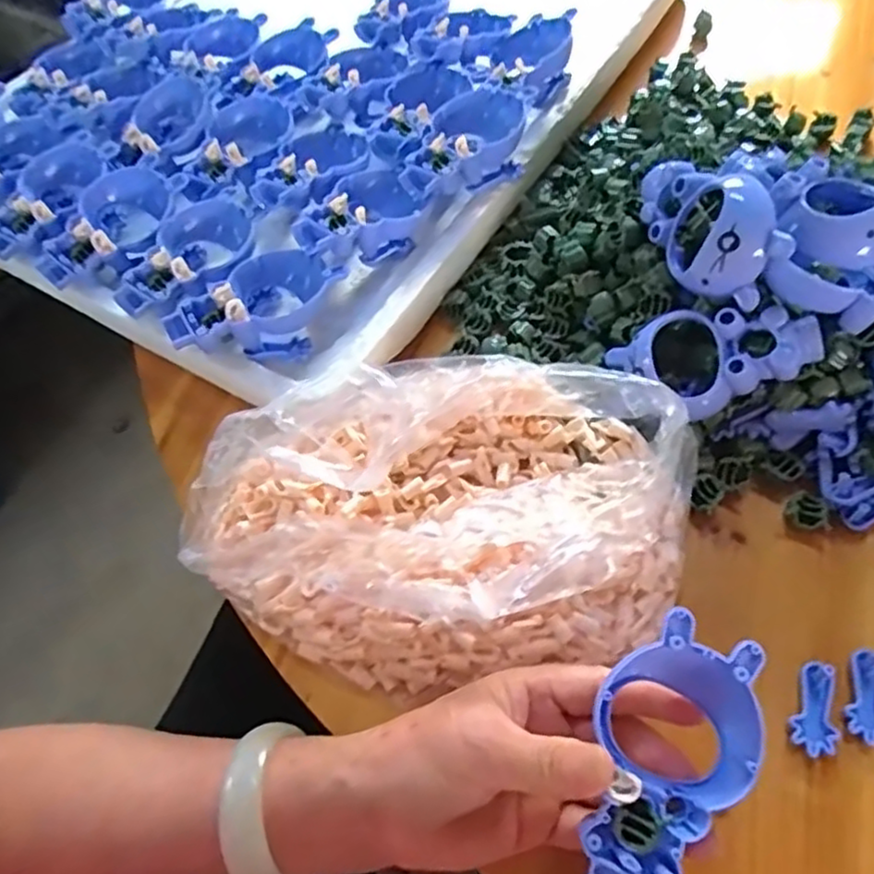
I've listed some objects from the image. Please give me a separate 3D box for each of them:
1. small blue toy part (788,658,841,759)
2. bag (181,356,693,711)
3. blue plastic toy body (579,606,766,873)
[{"bbox_3d":[0.172,0.122,0.304,0.019,0.009,0.038,21,63,17],"label":"small blue toy part"},{"bbox_3d":[0.000,0.030,0.338,0.249,0.063,0.170,-8,59,0],"label":"bag"},{"bbox_3d":[0.083,0.117,0.256,0.059,0.026,0.100,43,84,5],"label":"blue plastic toy body"}]

